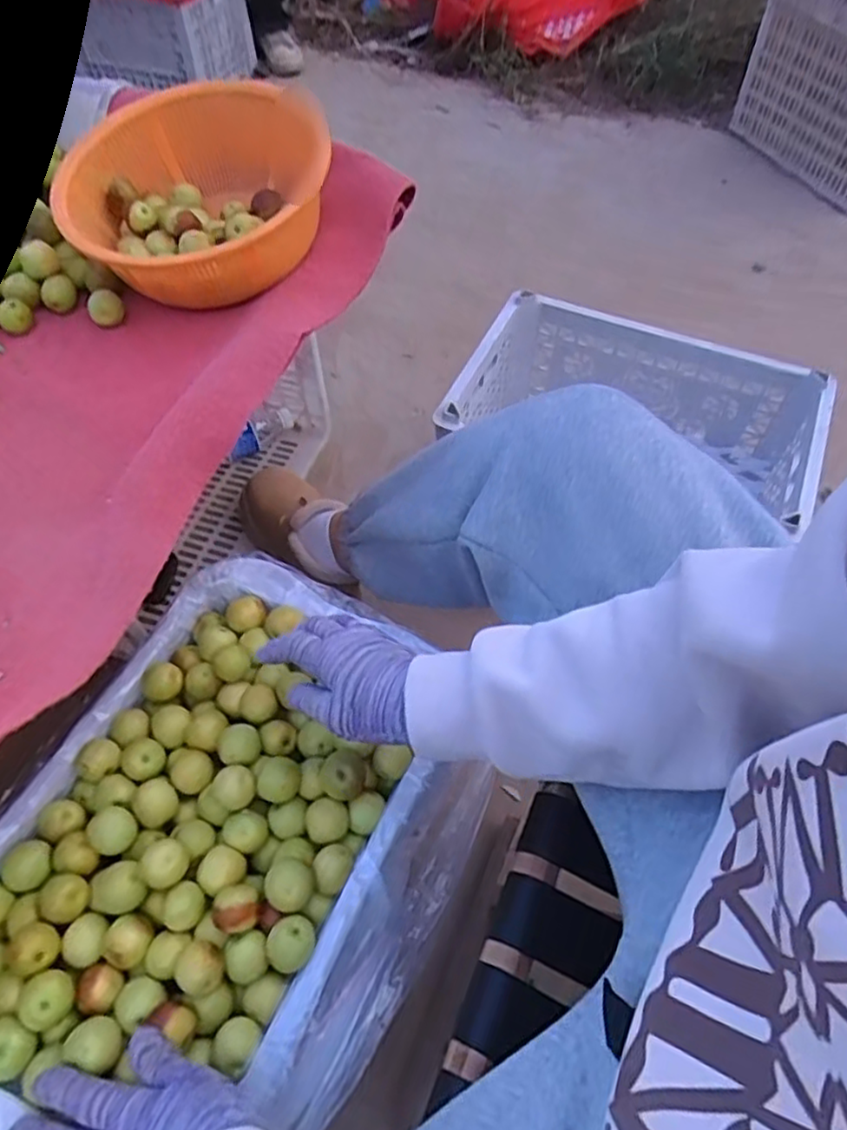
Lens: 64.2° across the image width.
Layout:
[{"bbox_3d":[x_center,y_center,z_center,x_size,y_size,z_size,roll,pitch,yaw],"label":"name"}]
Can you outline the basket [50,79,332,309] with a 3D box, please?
[{"bbox_3d":[-0.215,-0.353,0.662,0.246,0.127,0.220,1,56,0],"label":"basket"}]

